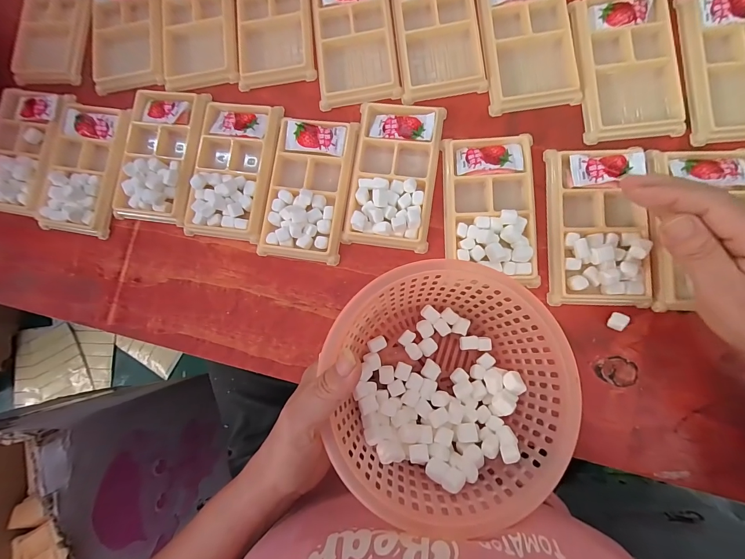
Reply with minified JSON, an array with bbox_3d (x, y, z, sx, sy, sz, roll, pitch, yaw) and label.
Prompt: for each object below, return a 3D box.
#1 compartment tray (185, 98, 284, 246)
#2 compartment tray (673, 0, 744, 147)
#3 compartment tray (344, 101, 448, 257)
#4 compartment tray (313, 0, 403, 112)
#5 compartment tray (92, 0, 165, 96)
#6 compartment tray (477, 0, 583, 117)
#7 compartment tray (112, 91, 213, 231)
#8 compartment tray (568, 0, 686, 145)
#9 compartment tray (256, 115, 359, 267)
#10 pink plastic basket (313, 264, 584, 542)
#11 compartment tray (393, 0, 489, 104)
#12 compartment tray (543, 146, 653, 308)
[{"bbox_3d":[-0.137,-0.108,0.314,0.079,0.013,0.132,8,86,7],"label":"compartment tray"},{"bbox_3d":[0.316,-0.186,0.283,0.077,0.020,0.132,-3,84,6],"label":"compartment tray"},{"bbox_3d":[0.018,-0.096,0.294,0.076,0.016,0.131,8,87,7],"label":"compartment tray"},{"bbox_3d":[-0.017,-0.237,0.318,0.078,0.015,0.127,-6,84,6],"label":"compartment tray"},{"bbox_3d":[-0.256,-0.265,0.340,0.077,0.013,0.129,-2,84,6],"label":"compartment tray"},{"bbox_3d":[0.142,-0.222,0.298,0.076,0.014,0.130,-6,84,6],"label":"compartment tray"},{"bbox_3d":[-0.215,-0.125,0.323,0.078,0.018,0.133,9,86,7],"label":"compartment tray"},{"bbox_3d":[0.227,-0.192,0.291,0.078,0.013,0.131,-4,84,6],"label":"compartment tray"},{"bbox_3d":[-0.062,-0.085,0.304,0.075,0.015,0.130,9,86,7],"label":"compartment tray"},{"bbox_3d":[0.056,0.073,0.241,0.157,0.082,0.167,0,86,7],"label":"pink plastic basket"},{"bbox_3d":[0.062,-0.238,0.310,0.078,0.016,0.127,-7,84,6],"label":"compartment tray"},{"bbox_3d":[0.192,-0.046,0.271,0.075,0.017,0.133,1,85,7],"label":"compartment tray"}]

